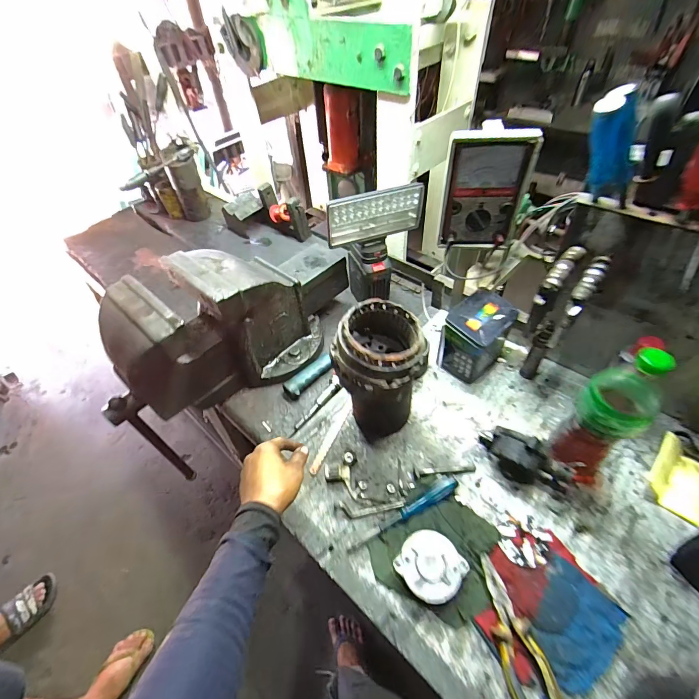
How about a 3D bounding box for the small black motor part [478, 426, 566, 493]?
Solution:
[{"bbox_3d":[0.278,0.174,0.559,0.140,0.087,0.051,29,58,26],"label":"small black motor part"}]

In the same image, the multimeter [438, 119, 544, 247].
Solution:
[{"bbox_3d":[0.212,-0.247,0.555,0.123,0.174,0.047,2,50,6],"label":"multimeter"}]

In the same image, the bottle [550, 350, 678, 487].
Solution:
[{"bbox_3d":[0.359,0.102,0.485,0.084,0.274,0.074,-18,51,-11],"label":"bottle"}]

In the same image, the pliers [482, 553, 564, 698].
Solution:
[{"bbox_3d":[0.202,0.362,0.440,0.055,0.020,0.171,-15,50,-9],"label":"pliers"}]

